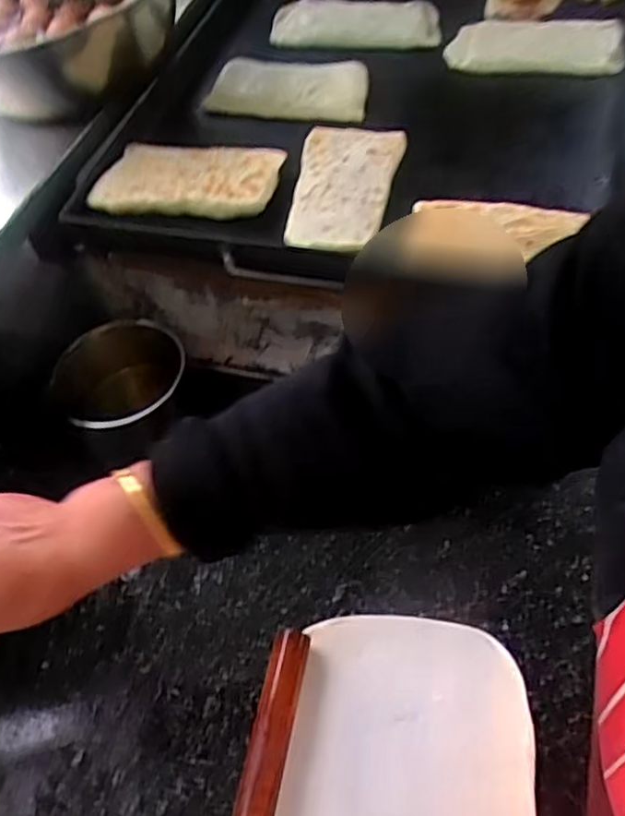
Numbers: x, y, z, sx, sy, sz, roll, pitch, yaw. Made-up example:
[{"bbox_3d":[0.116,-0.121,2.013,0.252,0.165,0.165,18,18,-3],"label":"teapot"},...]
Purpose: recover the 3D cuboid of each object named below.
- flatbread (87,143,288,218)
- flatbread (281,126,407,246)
[{"bbox_3d":[-0.123,-0.225,0.667,0.178,0.023,0.086,2,59,8],"label":"flatbread"},{"bbox_3d":[0.028,-0.205,0.633,0.091,0.014,0.174,7,60,11],"label":"flatbread"}]

